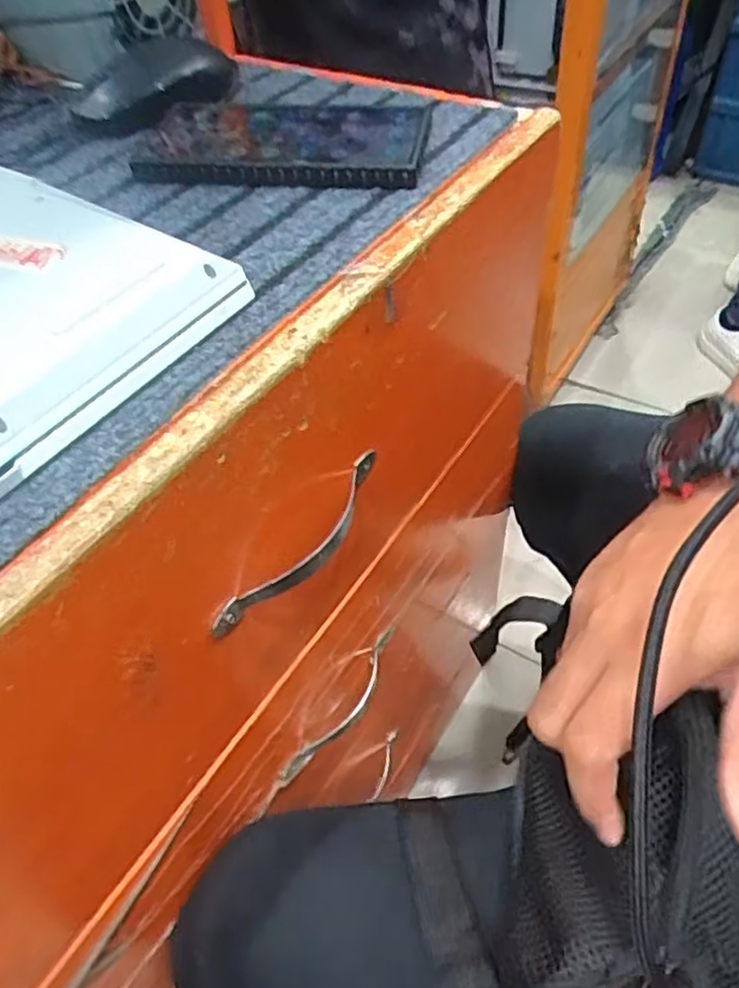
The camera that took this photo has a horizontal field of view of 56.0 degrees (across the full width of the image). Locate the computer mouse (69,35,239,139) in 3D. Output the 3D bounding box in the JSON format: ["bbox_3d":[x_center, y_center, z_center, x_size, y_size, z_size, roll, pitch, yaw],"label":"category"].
[{"bbox_3d":[-0.131,-0.256,0.433,0.111,0.034,0.051,-16,49,-9],"label":"computer mouse"}]

